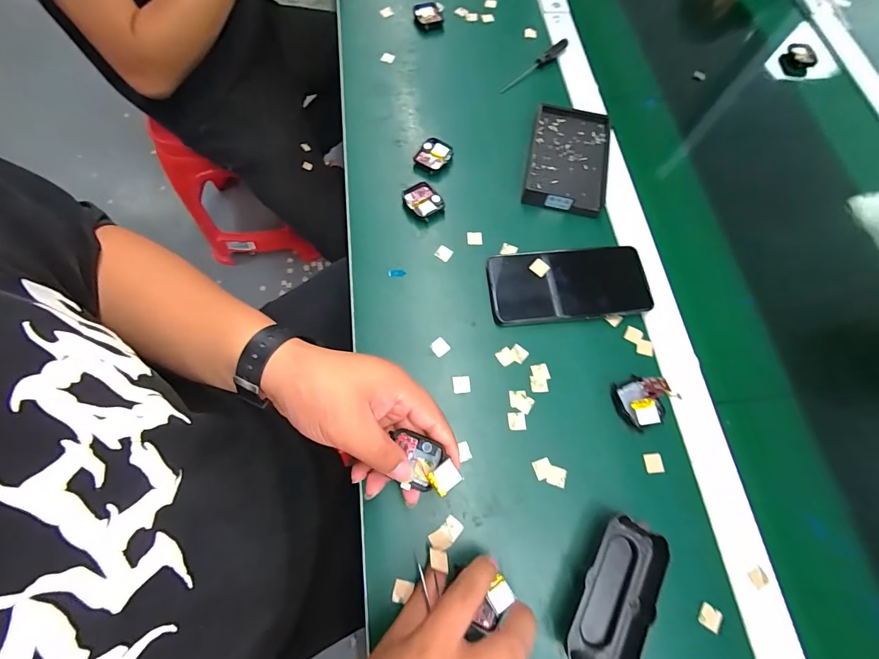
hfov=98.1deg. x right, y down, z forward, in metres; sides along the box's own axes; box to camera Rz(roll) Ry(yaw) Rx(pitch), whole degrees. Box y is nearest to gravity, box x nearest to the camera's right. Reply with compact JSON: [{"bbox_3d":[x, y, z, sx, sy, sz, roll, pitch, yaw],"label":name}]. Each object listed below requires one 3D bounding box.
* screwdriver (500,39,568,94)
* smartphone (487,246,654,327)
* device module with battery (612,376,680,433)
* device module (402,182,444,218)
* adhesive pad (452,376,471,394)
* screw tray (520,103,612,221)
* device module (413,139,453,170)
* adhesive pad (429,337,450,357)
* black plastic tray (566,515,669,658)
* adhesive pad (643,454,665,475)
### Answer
[{"bbox_3d":[0.129,-0.359,0.518,0.133,0.011,0.012,-42,77,-15],"label":"screwdriver"},{"bbox_3d":[0.134,-0.047,0.397,0.161,0.015,0.078,-5,70,-4],"label":"smartphone"},{"bbox_3d":[0.188,0.065,0.349,0.039,0.036,0.044,-20,72,-9],"label":"device module with battery"},{"bbox_3d":[-0.019,-0.144,0.429,0.038,0.012,0.040,-28,73,-11],"label":"device module"},{"bbox_3d":[0.021,0.052,0.363,0.016,0.004,0.016,-7,70,-4],"label":"adhesive pad"},{"bbox_3d":[0.155,-0.204,0.456,0.090,0.014,0.144,13,70,3],"label":"screw tray"},{"bbox_3d":[-0.006,-0.206,0.454,0.037,0.011,0.038,32,72,9],"label":"device module"},{"bbox_3d":[0.000,0.017,0.375,0.016,0.004,0.016,-37,75,-14],"label":"adhesive pad"},{"bbox_3d":[0.142,0.209,0.300,0.048,0.023,0.106,31,72,9],"label":"black plastic tray"},{"bbox_3d":[0.196,0.122,0.346,0.016,0.004,0.017,-3,70,-3],"label":"adhesive pad"}]

